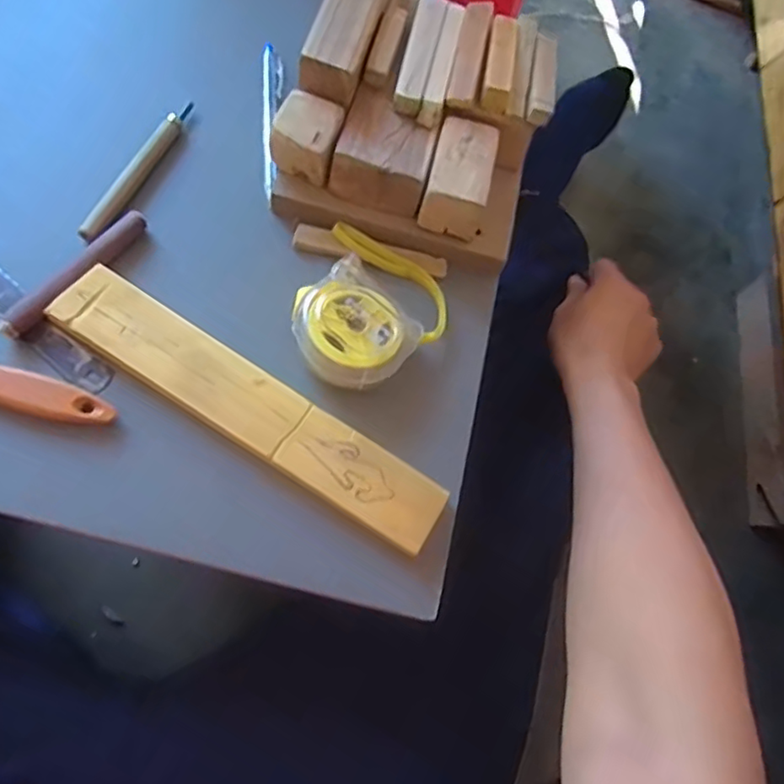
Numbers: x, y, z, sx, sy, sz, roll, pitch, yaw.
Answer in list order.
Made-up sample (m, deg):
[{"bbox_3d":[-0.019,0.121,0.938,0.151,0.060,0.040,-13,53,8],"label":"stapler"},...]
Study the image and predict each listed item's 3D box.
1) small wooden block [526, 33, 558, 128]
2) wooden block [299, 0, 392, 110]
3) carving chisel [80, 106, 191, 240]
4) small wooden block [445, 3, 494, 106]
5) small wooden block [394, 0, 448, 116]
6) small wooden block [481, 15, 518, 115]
[{"bbox_3d":[0.100,-0.207,0.397,0.017,0.012,0.073,10,64,3],"label":"small wooden block"},{"bbox_3d":[-0.024,-0.238,0.382,0.032,0.032,0.122,15,64,5],"label":"wooden block"},{"bbox_3d":[-0.159,-0.144,0.379,0.009,0.008,0.122,20,65,7],"label":"carving chisel"},{"bbox_3d":[0.052,-0.221,0.391,0.018,0.009,0.092,11,64,3],"label":"small wooden block"},{"bbox_3d":[0.020,-0.222,0.392,0.018,0.011,0.102,11,64,3],"label":"small wooden block"},{"bbox_3d":[0.071,-0.213,0.390,0.017,0.013,0.076,10,64,2],"label":"small wooden block"}]

